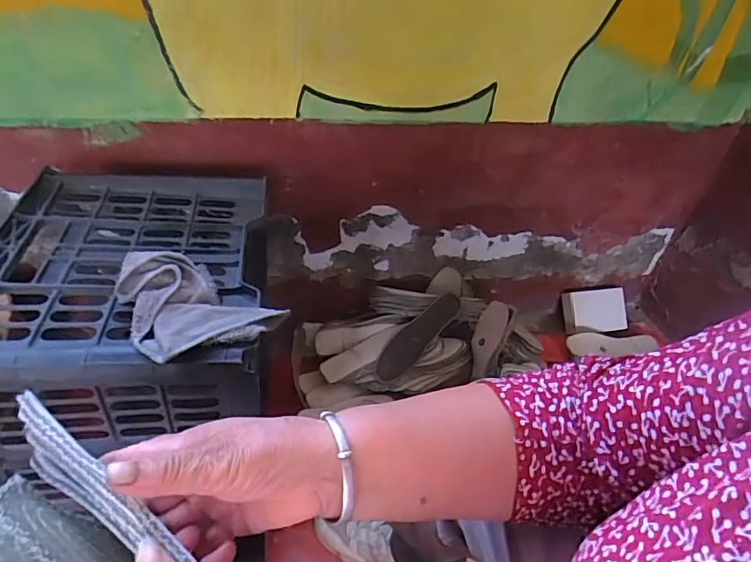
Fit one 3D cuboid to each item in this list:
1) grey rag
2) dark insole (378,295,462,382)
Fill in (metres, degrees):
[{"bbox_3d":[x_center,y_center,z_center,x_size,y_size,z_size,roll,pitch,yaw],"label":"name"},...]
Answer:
[{"bbox_3d":[-0.171,0.017,0.464,0.137,0.043,0.117,33,44,28],"label":"grey rag"},{"bbox_3d":[0.083,0.107,0.980,0.212,0.066,0.013,-46,21,-4],"label":"dark insole"}]

